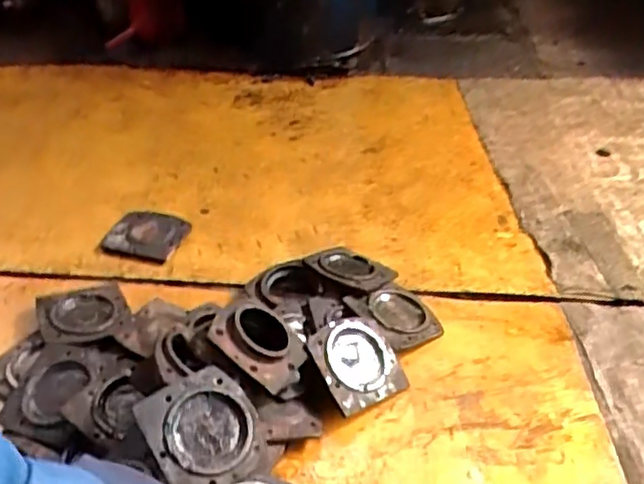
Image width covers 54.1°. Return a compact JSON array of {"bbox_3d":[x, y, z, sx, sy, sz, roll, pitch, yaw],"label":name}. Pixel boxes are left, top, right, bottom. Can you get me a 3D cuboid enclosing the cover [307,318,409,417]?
[{"bbox_3d":[0.071,0.224,1.192,0.184,0.029,0.177,-15,67,-35],"label":"cover"}]

